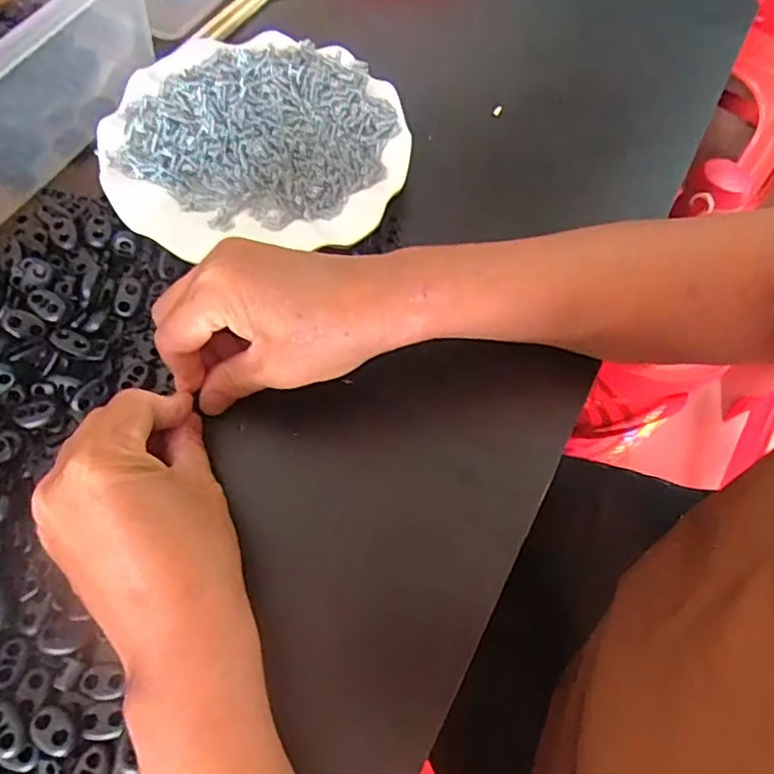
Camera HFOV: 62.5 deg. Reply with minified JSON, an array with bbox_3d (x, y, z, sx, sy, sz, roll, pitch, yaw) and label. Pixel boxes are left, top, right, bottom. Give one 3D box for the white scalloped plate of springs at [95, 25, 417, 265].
[{"bbox_3d":[-0.080,-0.157,0.400,0.178,0.023,0.158,-1,66,-4],"label":"white scalloped plate of springs"}]

